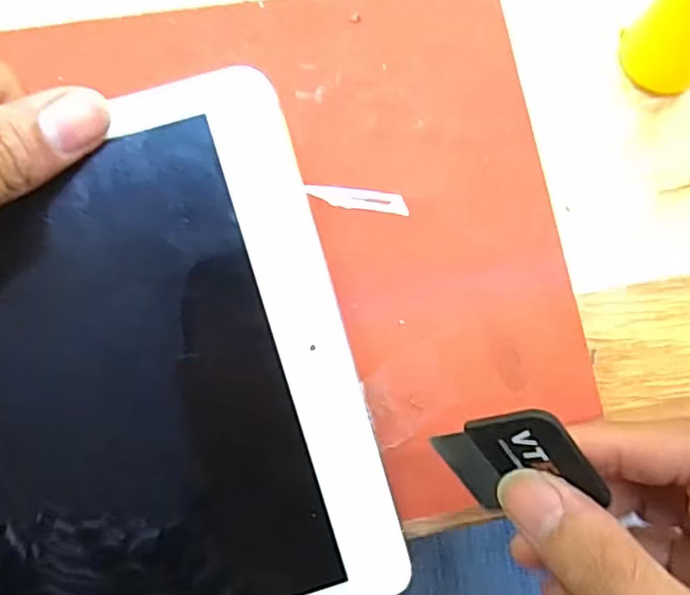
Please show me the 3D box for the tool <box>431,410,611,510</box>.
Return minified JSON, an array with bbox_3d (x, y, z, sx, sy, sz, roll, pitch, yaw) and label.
[{"bbox_3d":[0.047,0.046,0.182,0.034,0.038,0.004,55,39,-18],"label":"tool"}]

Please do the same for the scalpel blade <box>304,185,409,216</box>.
[{"bbox_3d":[0.004,-0.036,0.235,0.037,0.004,0.008,6,79,-4],"label":"scalpel blade"}]

